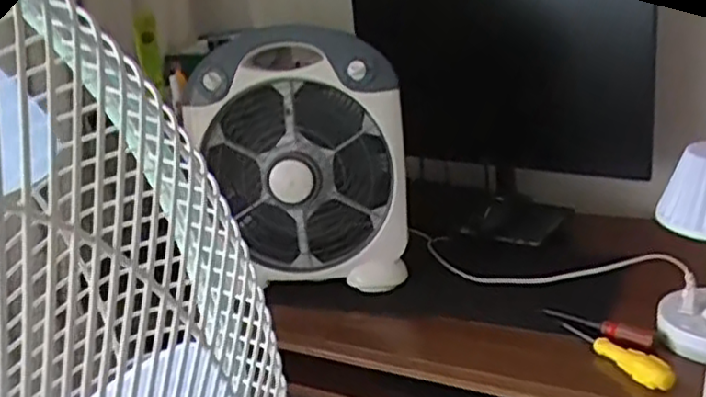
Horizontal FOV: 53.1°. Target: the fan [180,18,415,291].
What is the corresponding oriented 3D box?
[{"bbox_3d":[-0.079,-0.048,1.010,0.305,0.342,0.109,-4,18,3],"label":"fan"}]

